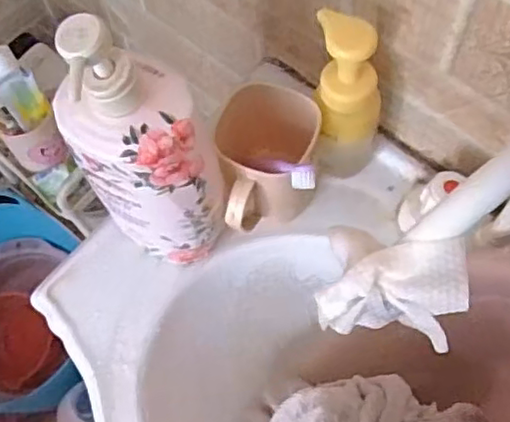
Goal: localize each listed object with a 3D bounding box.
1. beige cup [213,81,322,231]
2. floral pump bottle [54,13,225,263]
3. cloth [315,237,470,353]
[{"bbox_3d":[0.013,-0.041,0.539,0.083,0.081,0.099,-10,64,-1],"label":"beige cup"},{"bbox_3d":[-0.074,-0.034,0.458,0.089,0.259,0.075,-29,66,-10],"label":"floral pump bottle"},{"bbox_3d":[0.068,0.041,0.321,0.072,0.036,0.041,-3,64,2],"label":"cloth"}]

